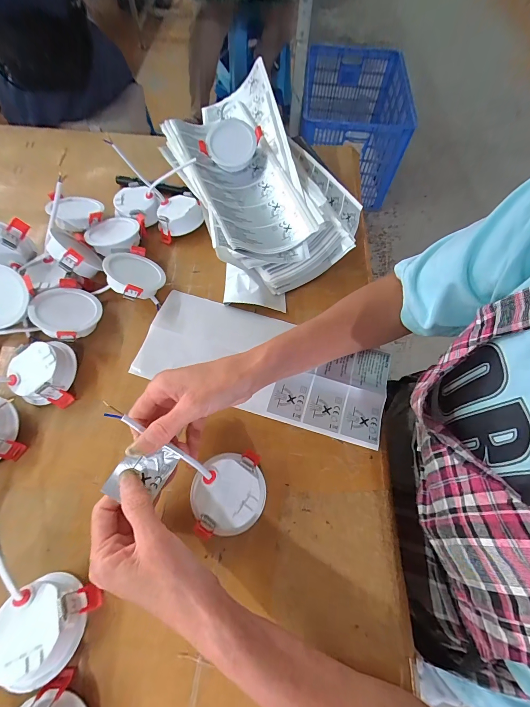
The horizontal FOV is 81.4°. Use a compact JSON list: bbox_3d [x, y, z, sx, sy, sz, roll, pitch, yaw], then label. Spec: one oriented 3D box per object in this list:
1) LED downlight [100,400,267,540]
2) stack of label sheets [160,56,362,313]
[{"bbox_3d":[-0.075,0.109,0.277,0.154,0.042,0.081,31,65,-20],"label":"LED downlight"},{"bbox_3d":[-0.023,-0.256,0.455,0.193,0.073,0.394,-21,67,-9],"label":"stack of label sheets"}]

